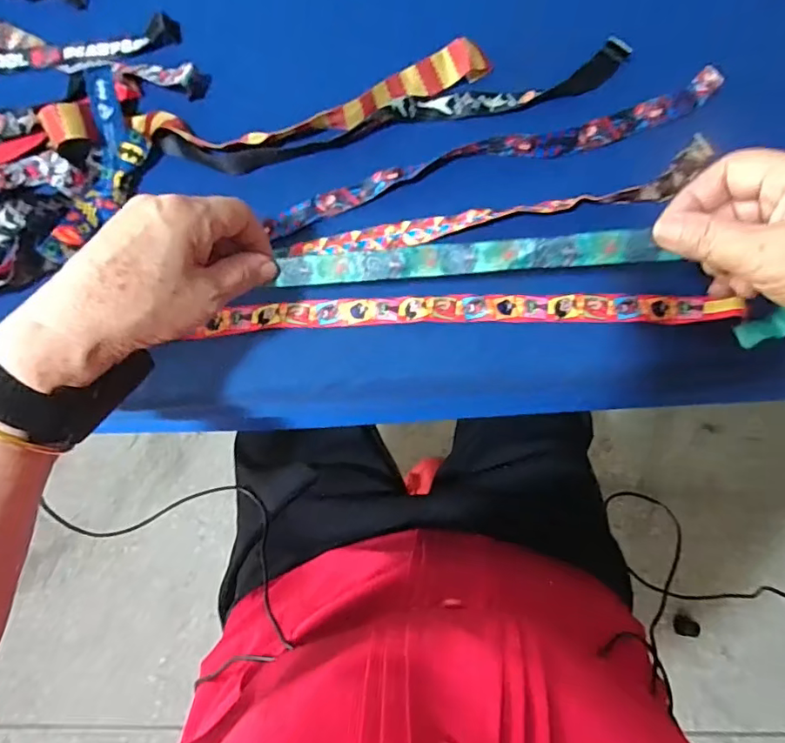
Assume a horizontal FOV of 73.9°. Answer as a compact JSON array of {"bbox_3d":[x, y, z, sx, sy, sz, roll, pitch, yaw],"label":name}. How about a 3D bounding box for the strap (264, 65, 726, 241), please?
[{"bbox_3d":[0.075,-0.162,0.394,0.348,0.018,0.028,-17,81,-1],"label":"strap"}]

